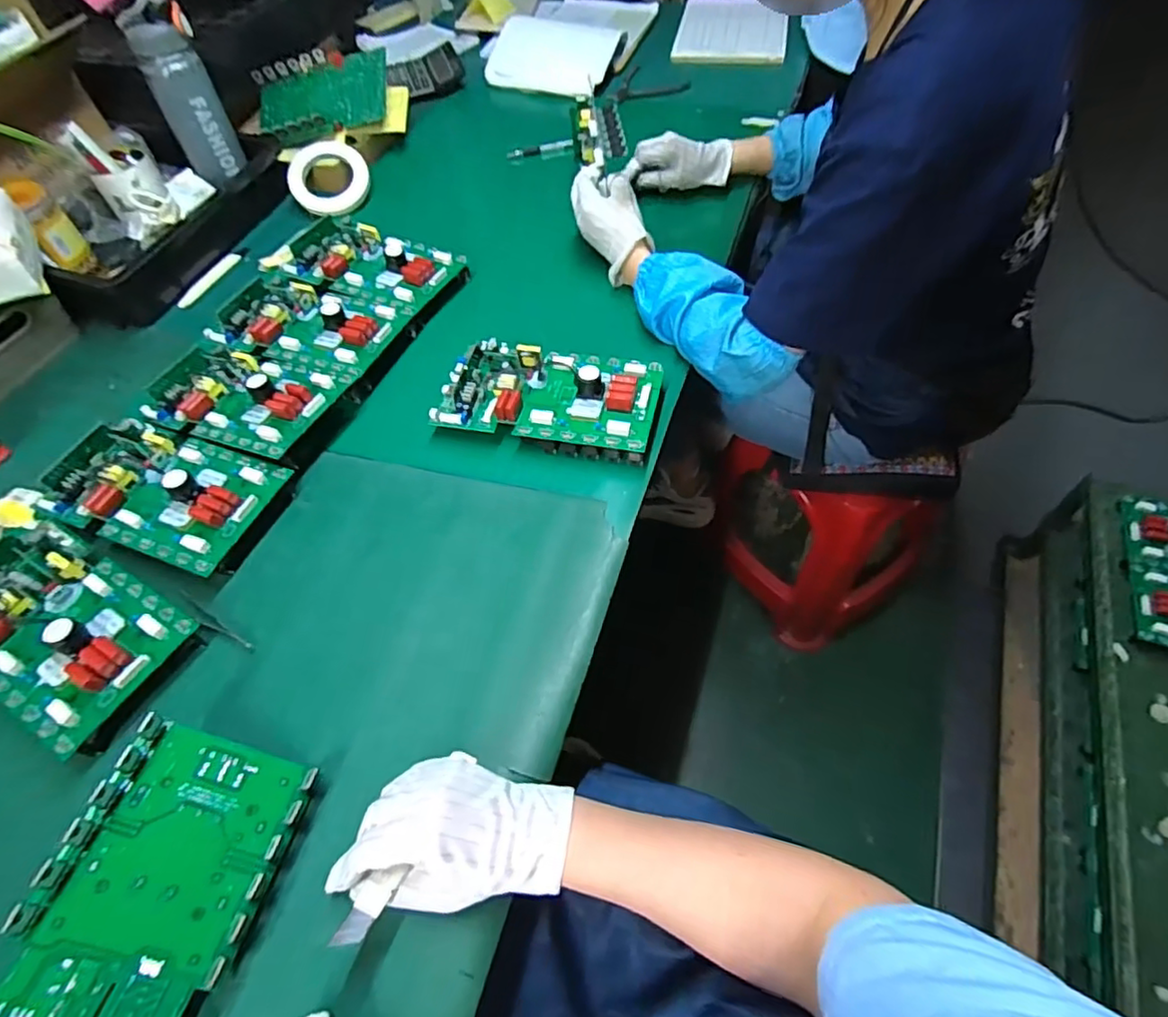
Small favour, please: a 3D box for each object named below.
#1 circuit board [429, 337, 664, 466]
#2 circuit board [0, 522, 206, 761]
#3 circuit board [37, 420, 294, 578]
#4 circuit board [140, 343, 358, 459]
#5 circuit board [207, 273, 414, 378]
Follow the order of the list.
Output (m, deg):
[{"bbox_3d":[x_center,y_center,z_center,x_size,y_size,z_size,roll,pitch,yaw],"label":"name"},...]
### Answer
[{"bbox_3d":[-0.037,-0.119,0.646,0.226,0.045,0.118,10,57,10],"label":"circuit board"},{"bbox_3d":[-0.442,0.096,0.508,0.202,0.040,0.129,23,60,18],"label":"circuit board"},{"bbox_3d":[-0.403,-0.025,0.584,0.192,0.034,0.124,16,58,14],"label":"circuit board"},{"bbox_3d":[-0.369,-0.128,0.651,0.208,0.026,0.124,17,58,14],"label":"circuit board"},{"bbox_3d":[-0.324,-0.224,0.715,0.202,0.026,0.121,18,59,15],"label":"circuit board"}]

